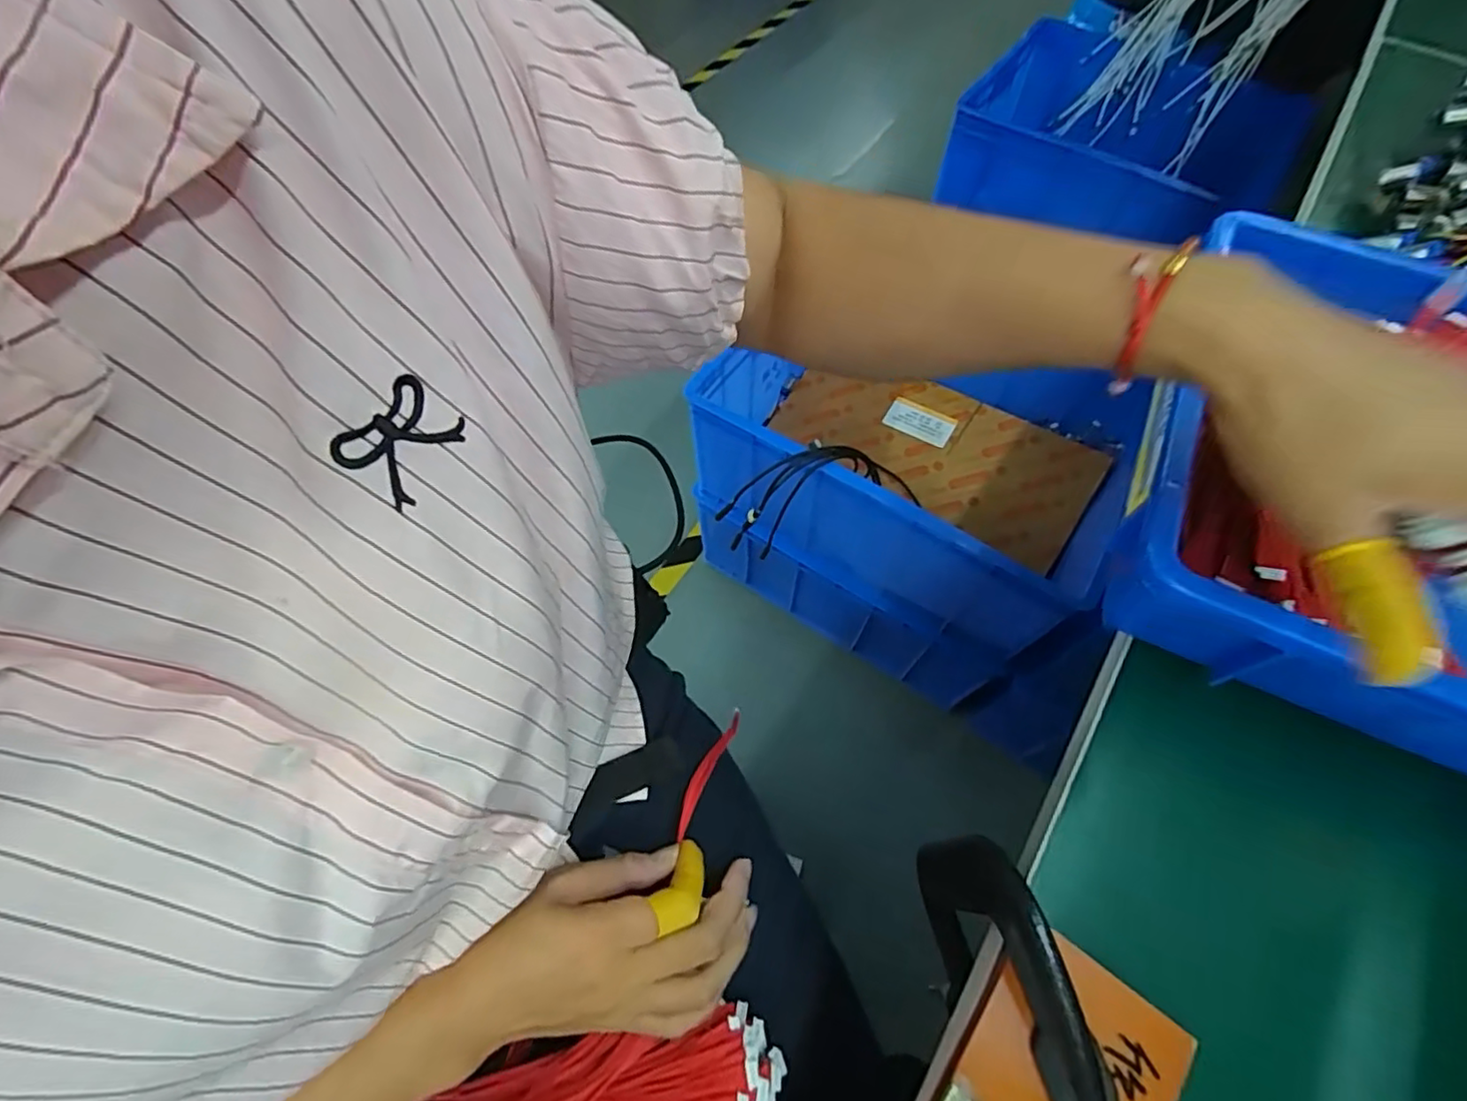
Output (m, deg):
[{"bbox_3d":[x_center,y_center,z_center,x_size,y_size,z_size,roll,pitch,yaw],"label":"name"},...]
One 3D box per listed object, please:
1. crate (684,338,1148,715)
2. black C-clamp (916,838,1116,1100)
[{"bbox_3d":[0.251,-0.100,0.991,0.529,0.428,0.427,27,65,13],"label":"crate"},{"bbox_3d":[0.124,0.197,0.310,0.023,0.152,0.104,-15,63,-8],"label":"black C-clamp"}]

